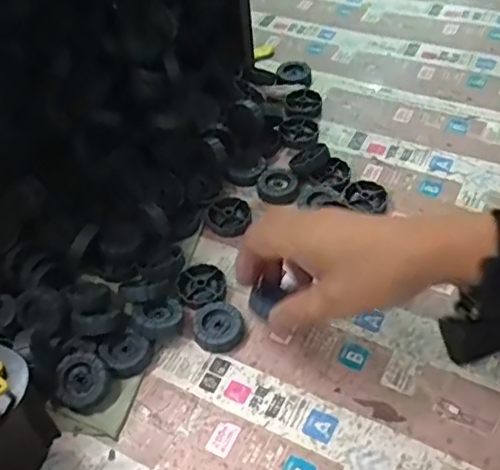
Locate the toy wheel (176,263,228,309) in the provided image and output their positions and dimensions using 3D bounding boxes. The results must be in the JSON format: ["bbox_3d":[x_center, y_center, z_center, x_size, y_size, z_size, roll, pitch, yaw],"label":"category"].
[{"bbox_3d":[-0.039,0.040,0.482,0.041,0.010,0.041,-2,50,2],"label":"toy wheel"}]

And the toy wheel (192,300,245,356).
[{"bbox_3d":[-0.024,0.071,0.458,0.037,0.012,0.038,-2,50,2],"label":"toy wheel"}]

